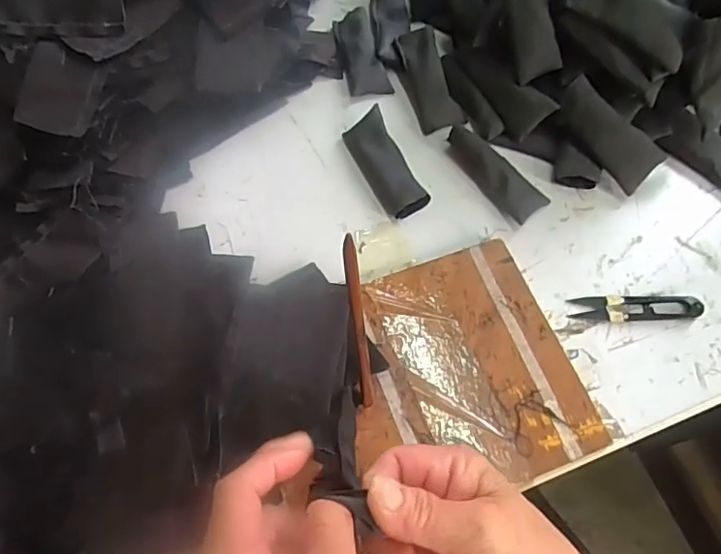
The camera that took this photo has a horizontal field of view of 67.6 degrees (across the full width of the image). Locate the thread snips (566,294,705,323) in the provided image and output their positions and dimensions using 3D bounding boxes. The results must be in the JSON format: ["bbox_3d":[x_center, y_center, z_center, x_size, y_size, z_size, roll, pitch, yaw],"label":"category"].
[{"bbox_3d":[0.216,0.023,0.425,0.097,0.012,0.022,-4,64,-2],"label":"thread snips"}]

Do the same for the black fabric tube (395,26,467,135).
[{"bbox_3d":[0.066,-0.189,0.517,0.040,0.018,0.103,-14,80,-5],"label":"black fabric tube"}]

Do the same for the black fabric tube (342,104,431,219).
[{"bbox_3d":[0.022,-0.099,0.478,0.036,0.027,0.101,-25,67,-11],"label":"black fabric tube"}]

